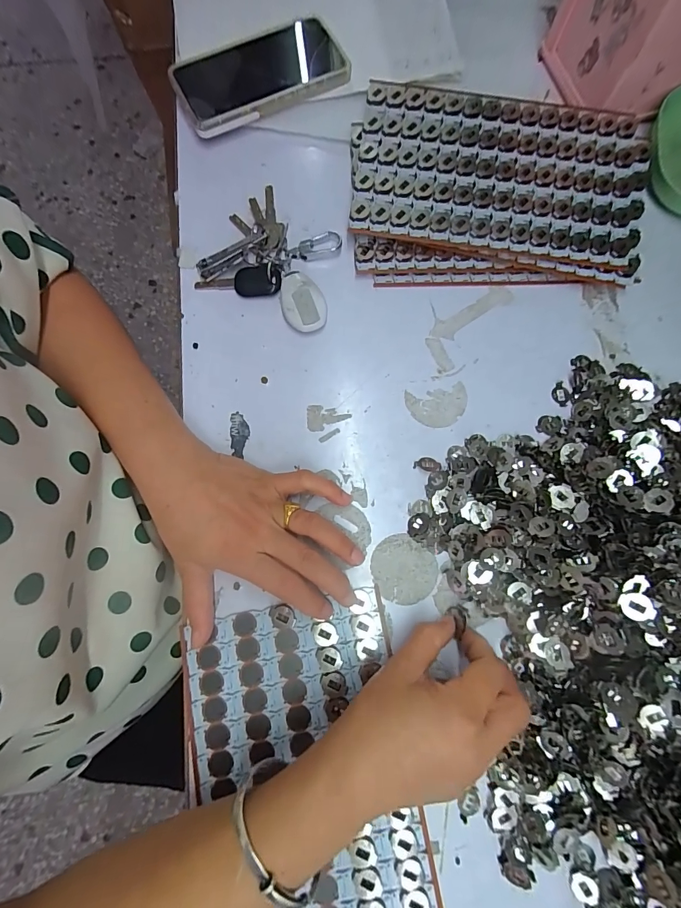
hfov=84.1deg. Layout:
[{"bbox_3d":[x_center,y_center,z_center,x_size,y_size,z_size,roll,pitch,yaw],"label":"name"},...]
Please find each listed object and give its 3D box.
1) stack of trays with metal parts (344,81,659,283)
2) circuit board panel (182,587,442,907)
[{"bbox_3d":[0.145,-0.246,0.354,0.264,0.038,0.174,2,80,0],"label":"stack of trays with metal parts"},{"bbox_3d":[-0.023,0.242,0.272,0.154,0.007,0.251,-11,80,-3],"label":"circuit board panel"}]

